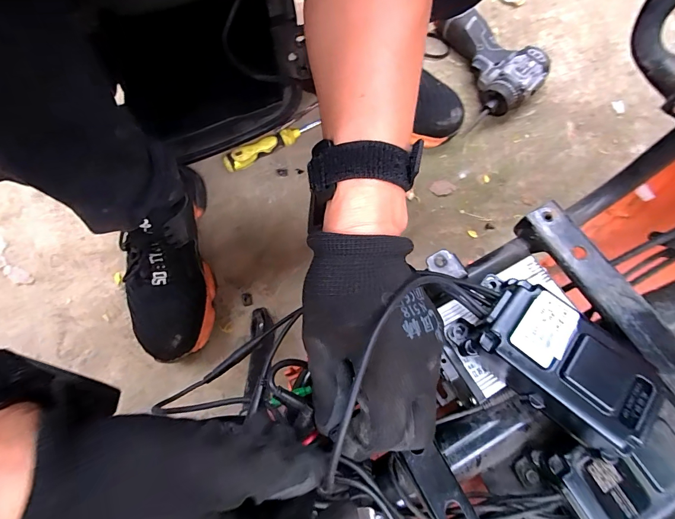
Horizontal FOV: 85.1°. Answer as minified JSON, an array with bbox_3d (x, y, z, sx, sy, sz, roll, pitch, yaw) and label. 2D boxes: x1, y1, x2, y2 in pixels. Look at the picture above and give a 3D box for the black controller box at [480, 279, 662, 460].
[{"bbox_3d":[0.138,0.063,0.230,0.098,0.034,0.060,35,80,9],"label":"black controller box"}]

